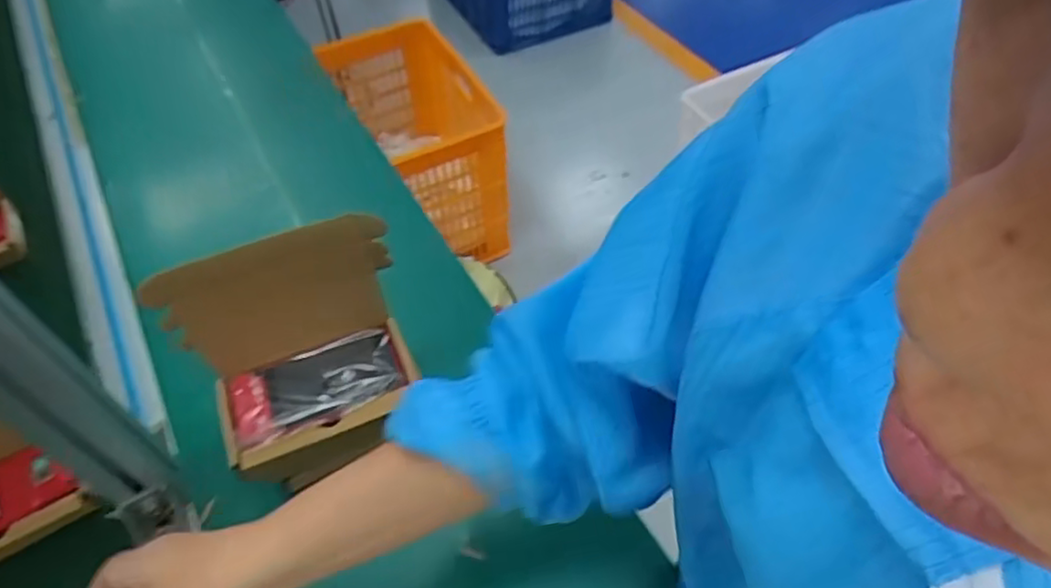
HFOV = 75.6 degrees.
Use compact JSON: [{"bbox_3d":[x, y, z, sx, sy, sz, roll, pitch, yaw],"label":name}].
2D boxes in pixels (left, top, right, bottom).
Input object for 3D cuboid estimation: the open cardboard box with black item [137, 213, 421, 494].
[{"bbox_3d":[-0.148,0.034,0.467,0.154,0.109,0.129,-27,56,-18],"label":"open cardboard box with black item"}]

